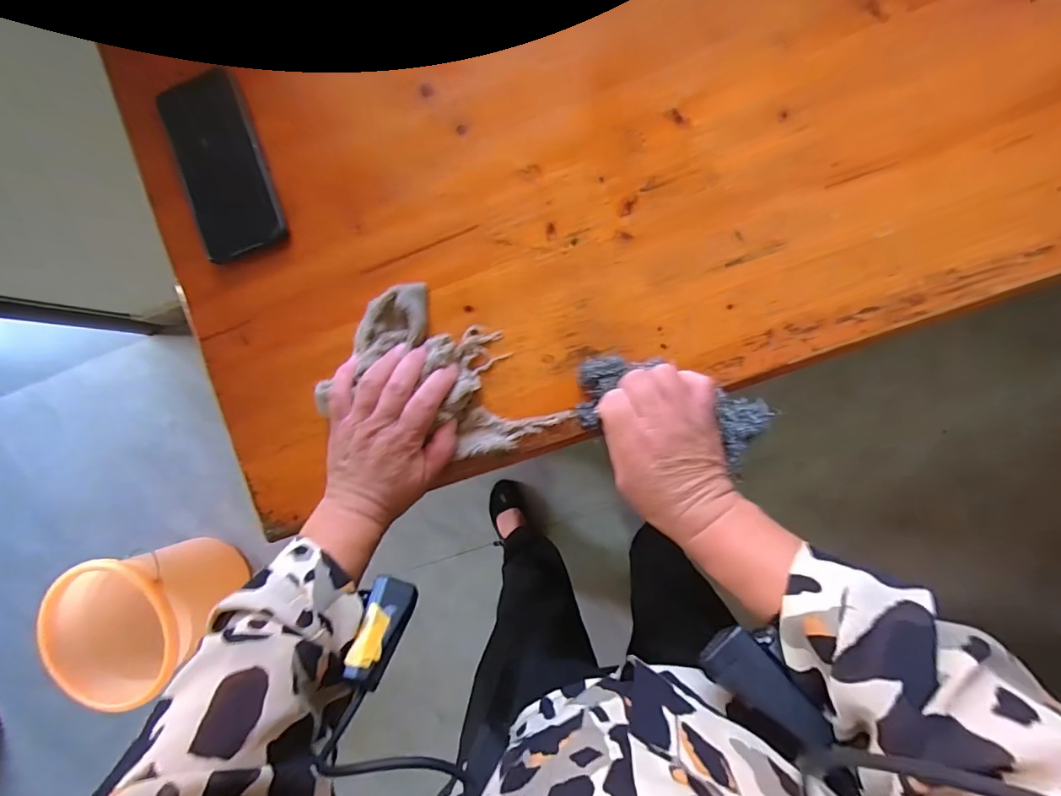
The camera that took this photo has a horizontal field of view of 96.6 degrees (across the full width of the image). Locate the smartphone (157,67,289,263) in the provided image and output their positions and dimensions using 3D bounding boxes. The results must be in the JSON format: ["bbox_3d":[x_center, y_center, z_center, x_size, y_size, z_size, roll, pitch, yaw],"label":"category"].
[{"bbox_3d":[-0.275,-0.207,0.422,0.075,0.016,0.157,-16,95,-1],"label":"smartphone"}]

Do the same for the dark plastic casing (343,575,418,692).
[{"bbox_3d":[-0.105,0.164,0.334,0.028,0.070,0.023,6,137,6],"label":"dark plastic casing"}]

